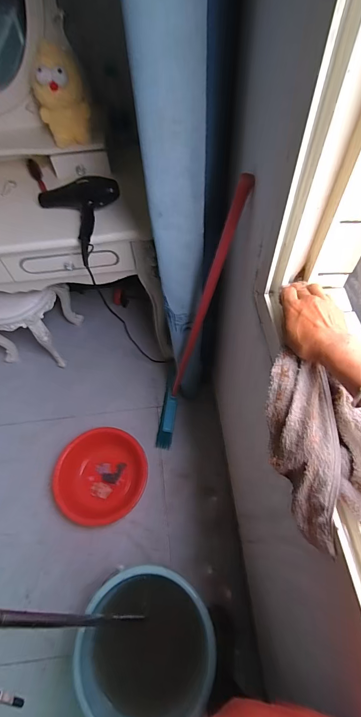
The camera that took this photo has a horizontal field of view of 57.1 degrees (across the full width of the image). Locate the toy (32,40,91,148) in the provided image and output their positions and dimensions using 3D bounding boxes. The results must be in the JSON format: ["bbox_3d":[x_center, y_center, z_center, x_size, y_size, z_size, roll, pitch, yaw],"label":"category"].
[{"bbox_3d":[-0.334,-0.736,0.946,0.117,0.204,0.118,39,69,21],"label":"toy"}]

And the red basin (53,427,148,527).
[{"bbox_3d":[-0.296,0.446,1.267,0.326,0.145,0.330,-1,60,2],"label":"red basin"}]

